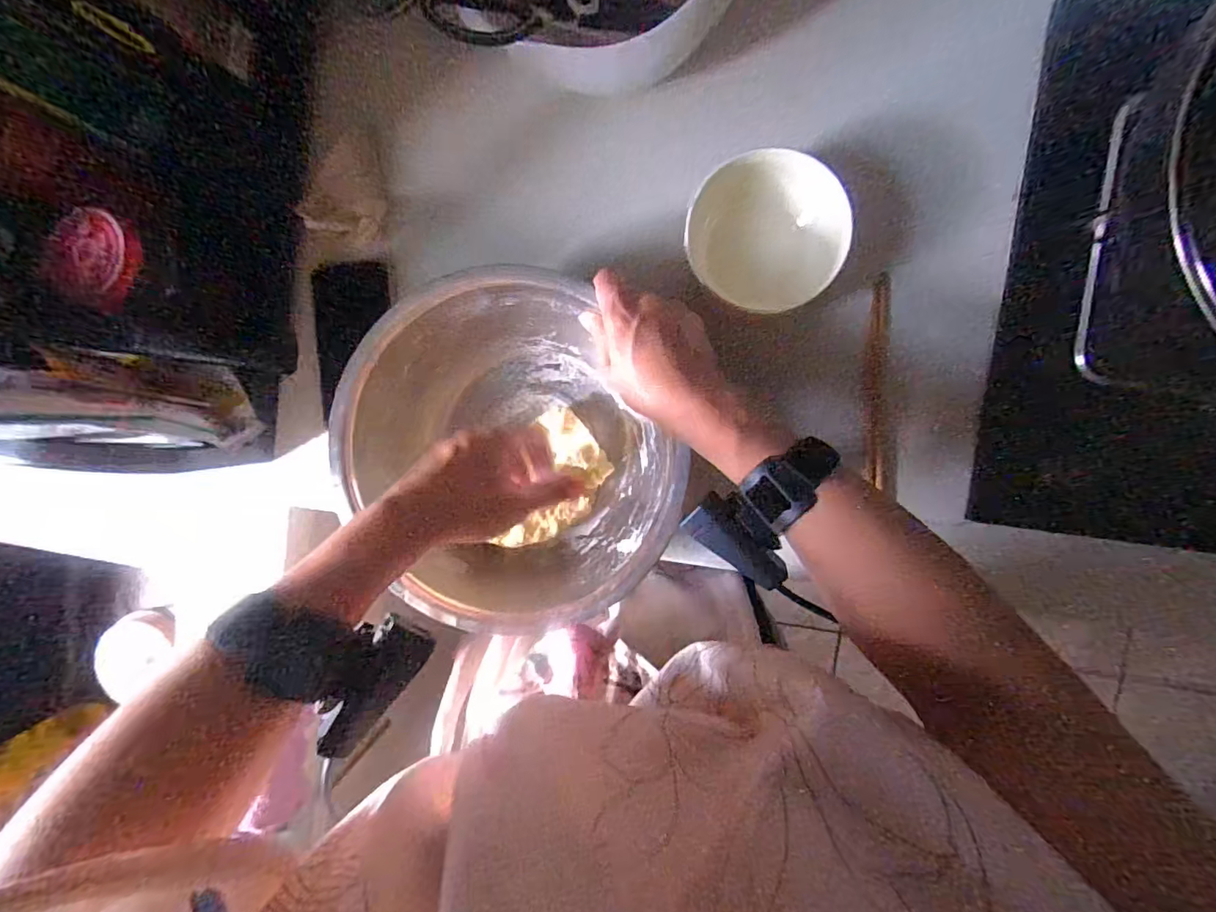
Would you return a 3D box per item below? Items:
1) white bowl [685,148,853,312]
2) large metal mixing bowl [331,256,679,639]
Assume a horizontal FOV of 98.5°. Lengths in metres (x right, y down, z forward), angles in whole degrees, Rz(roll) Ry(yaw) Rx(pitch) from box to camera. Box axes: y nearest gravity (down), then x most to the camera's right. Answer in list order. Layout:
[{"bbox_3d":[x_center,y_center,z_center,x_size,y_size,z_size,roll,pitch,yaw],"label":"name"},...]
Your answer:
[{"bbox_3d":[0.120,-0.171,0.405,0.117,0.058,0.098,32,97,3],"label":"white bowl"},{"bbox_3d":[-0.074,0.003,0.423,0.219,0.097,0.247,-29,91,7],"label":"large metal mixing bowl"}]

